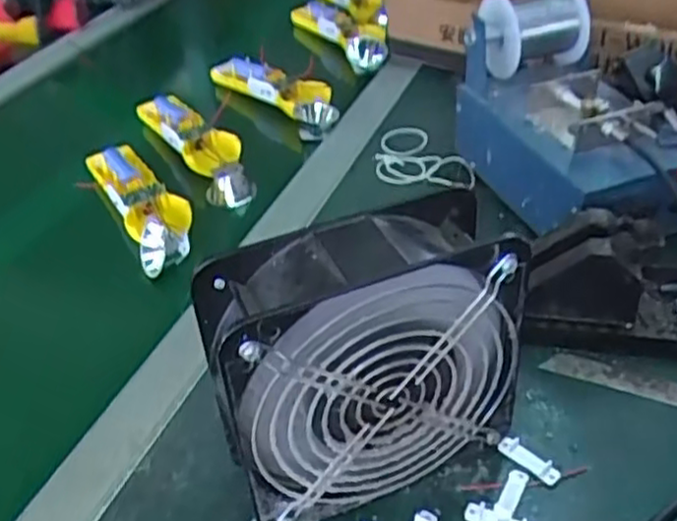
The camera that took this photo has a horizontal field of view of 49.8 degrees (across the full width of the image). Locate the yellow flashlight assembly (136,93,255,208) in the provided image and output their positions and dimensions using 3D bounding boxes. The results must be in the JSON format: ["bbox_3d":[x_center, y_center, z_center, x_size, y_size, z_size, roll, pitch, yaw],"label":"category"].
[{"bbox_3d":[-0.139,-0.117,0.713,0.047,0.035,0.205,-23,41,-22],"label":"yellow flashlight assembly"}]

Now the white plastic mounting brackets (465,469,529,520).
[{"bbox_3d":[0.090,0.126,0.386,0.037,0.008,0.038,14,42,23],"label":"white plastic mounting brackets"}]

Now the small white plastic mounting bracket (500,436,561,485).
[{"bbox_3d":[0.107,0.110,0.406,0.011,0.008,0.037,-30,44,-28],"label":"small white plastic mounting bracket"}]

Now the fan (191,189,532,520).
[{"bbox_3d":[0.015,0.054,0.368,0.150,0.149,0.061,-18,40,-16],"label":"fan"}]

